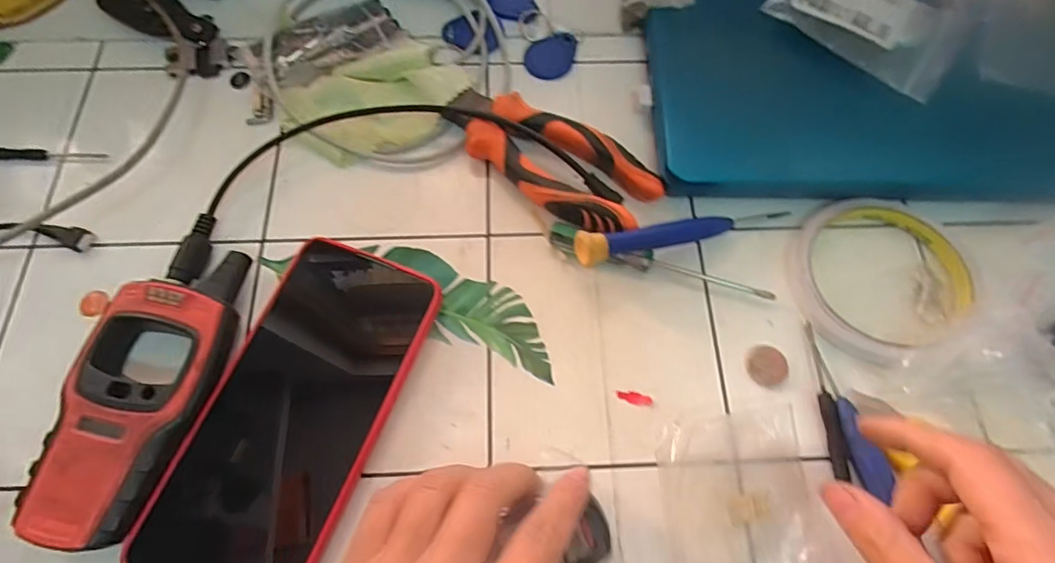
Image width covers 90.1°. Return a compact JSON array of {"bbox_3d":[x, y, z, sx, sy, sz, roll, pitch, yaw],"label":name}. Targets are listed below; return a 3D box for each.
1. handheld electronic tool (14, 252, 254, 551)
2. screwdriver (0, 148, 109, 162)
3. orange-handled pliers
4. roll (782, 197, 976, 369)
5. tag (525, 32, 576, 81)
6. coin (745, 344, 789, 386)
[{"bbox_3d":[-0.171,0.047,0.236,0.056,0.022,0.127,8,69,2],"label":"handheld electronic tool"},{"bbox_3d":[-0.275,-0.071,0.290,0.075,0.004,0.008,2,69,-1],"label":"screwdriver"},{"bbox_3d":[0.010,-0.068,0.287,0.121,0.020,0.050,34,72,11],"label":"orange-handled pliers"},{"bbox_3d":[0.179,-0.006,0.265,0.088,0.020,0.082,0,69,-1],"label":"roll"},{"bbox_3d":[0.016,-0.140,0.325,0.035,0.004,0.026,-41,75,-15],"label":"tag"},{"bbox_3d":[0.116,0.040,0.255,0.020,0.004,0.019,4,69,0],"label":"coin"}]

